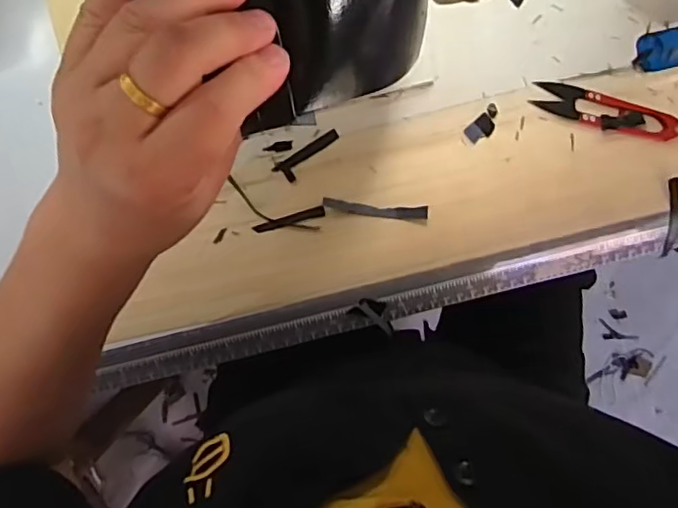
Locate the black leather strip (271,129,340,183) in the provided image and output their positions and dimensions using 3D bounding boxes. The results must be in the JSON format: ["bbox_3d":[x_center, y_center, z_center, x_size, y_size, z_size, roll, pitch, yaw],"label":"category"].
[{"bbox_3d":[-0.021,-0.068,0.425,0.052,0.004,0.016,-32,91,-1],"label":"black leather strip"}]

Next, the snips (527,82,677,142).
[{"bbox_3d":[0.190,-0.102,0.427,0.102,0.009,0.025,16,90,-1],"label":"snips"}]

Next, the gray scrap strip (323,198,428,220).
[{"bbox_3d":[0.026,-0.031,0.423,0.073,0.006,0.010,5,90,-1],"label":"gray scrap strip"}]

